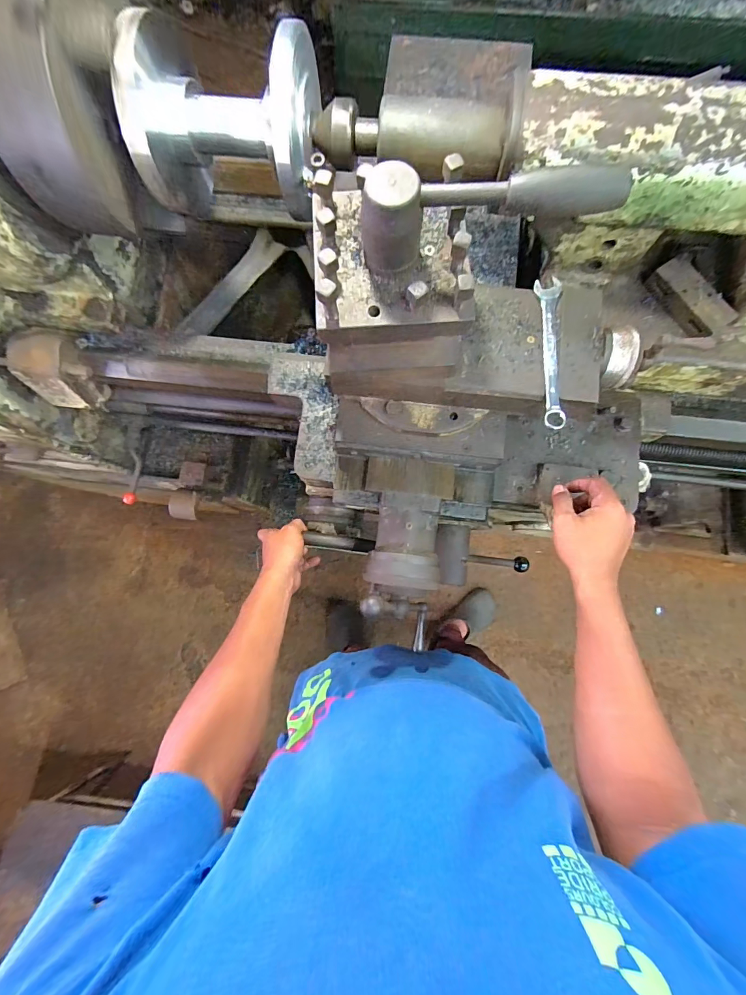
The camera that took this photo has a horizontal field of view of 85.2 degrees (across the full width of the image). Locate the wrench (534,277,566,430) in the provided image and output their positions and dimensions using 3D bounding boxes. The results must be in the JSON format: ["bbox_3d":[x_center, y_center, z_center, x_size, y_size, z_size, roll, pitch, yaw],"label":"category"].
[{"bbox_3d":[0.201,-0.165,0.463,0.027,0.010,0.180,2,81,2],"label":"wrench"}]

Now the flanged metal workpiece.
[{"bbox_3d":[-0.153,-0.401,0.442,0.178,0.146,0.145,5,81,3],"label":"flanged metal workpiece"}]

